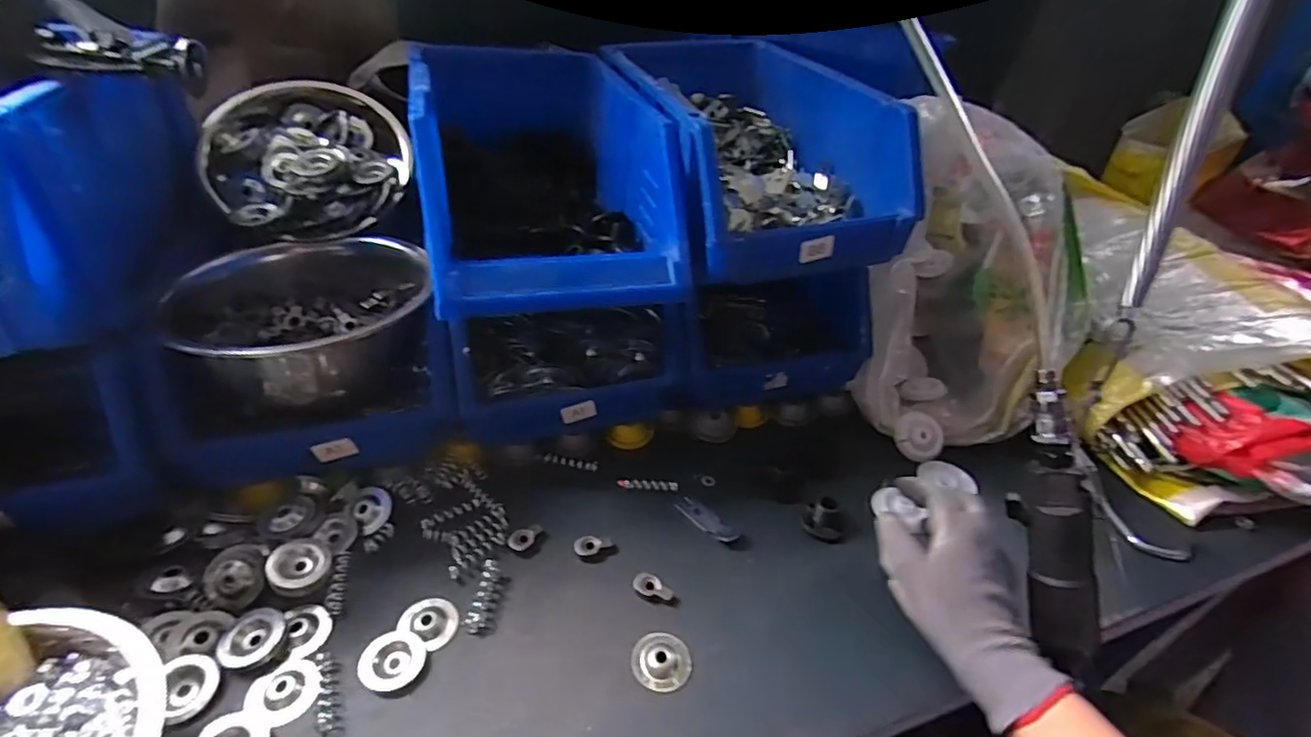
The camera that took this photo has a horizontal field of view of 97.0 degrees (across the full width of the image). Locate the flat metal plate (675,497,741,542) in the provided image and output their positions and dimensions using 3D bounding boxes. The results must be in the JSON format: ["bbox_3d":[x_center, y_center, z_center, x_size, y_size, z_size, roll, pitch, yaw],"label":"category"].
[{"bbox_3d":[0.045,0.130,0.499,0.060,0.004,0.020,32,45,31],"label":"flat metal plate"}]

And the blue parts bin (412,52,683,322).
[{"bbox_3d":[-0.108,-0.186,0.539,0.195,0.142,0.338,-8,39,-17],"label":"blue parts bin"}]

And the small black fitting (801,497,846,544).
[{"bbox_3d":[0.145,0.129,0.497,0.036,0.021,0.032,19,39,18],"label":"small black fitting"}]

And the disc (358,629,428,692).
[{"bbox_3d":[-0.175,0.195,0.388,0.041,0.007,0.038,3,37,-2],"label":"disc"}]

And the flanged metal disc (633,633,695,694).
[{"bbox_3d":[0.005,0.201,0.400,0.040,0.004,0.038,3,37,-2],"label":"flanged metal disc"}]

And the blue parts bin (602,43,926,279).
[{"bbox_3d":[0.077,-0.232,0.587,0.195,0.115,0.358,-9,39,-18],"label":"blue parts bin"}]

